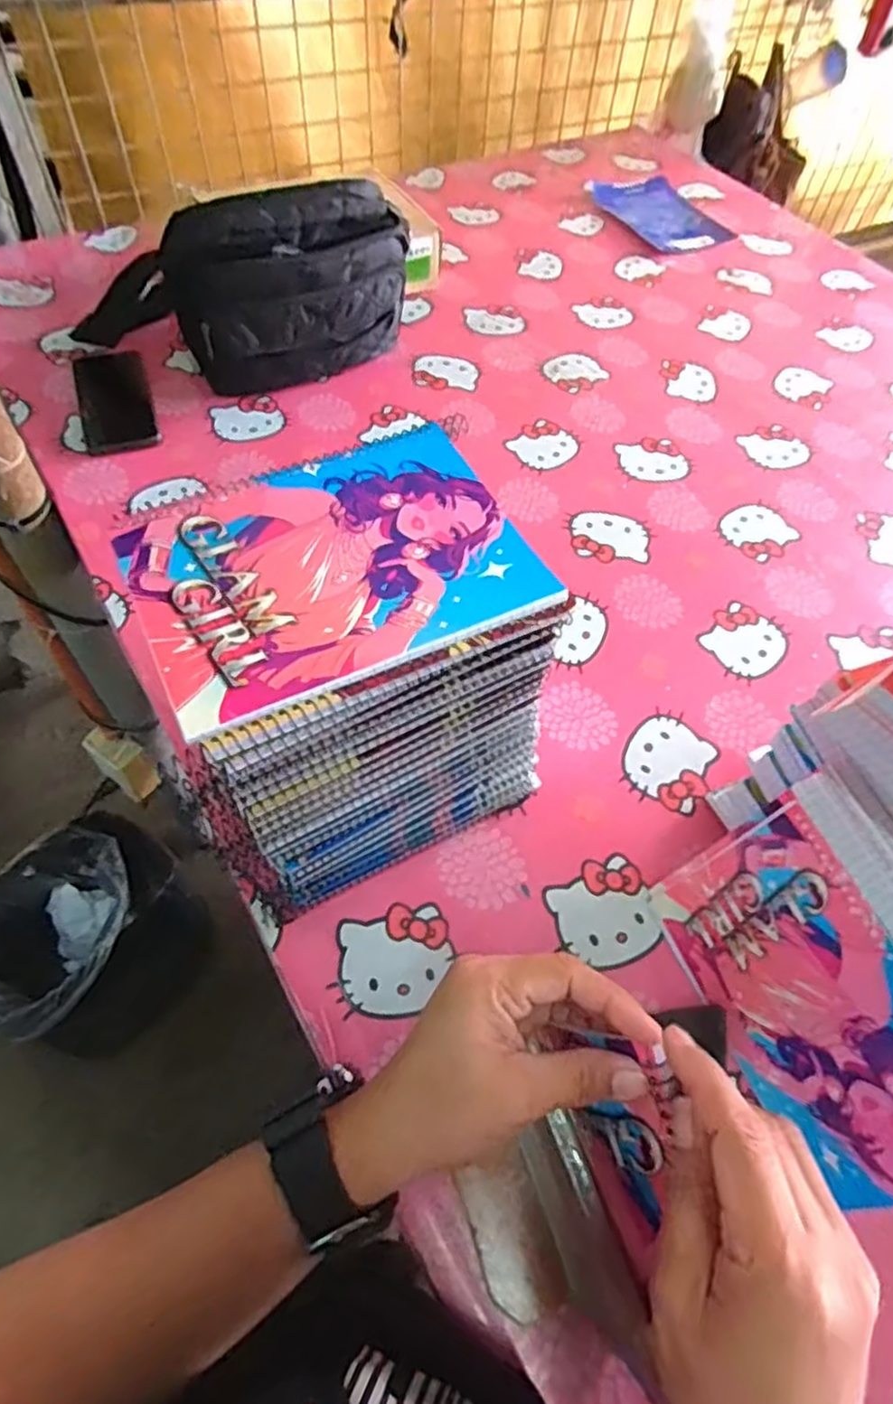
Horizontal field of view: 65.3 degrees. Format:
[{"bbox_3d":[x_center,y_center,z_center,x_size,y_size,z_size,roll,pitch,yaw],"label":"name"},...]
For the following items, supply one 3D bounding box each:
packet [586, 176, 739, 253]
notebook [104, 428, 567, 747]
[{"bbox_3d":[0.346,-0.803,1.140,0.145,0.008,0.237,-20,62,-17],"label":"packet"},{"bbox_3d":[-0.059,-0.074,0.364,0.198,0.008,0.151,-22,62,-17],"label":"notebook"}]

